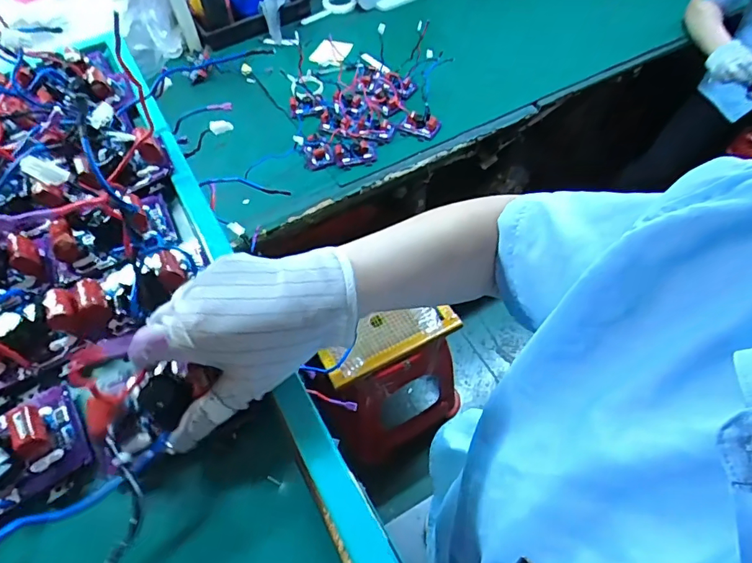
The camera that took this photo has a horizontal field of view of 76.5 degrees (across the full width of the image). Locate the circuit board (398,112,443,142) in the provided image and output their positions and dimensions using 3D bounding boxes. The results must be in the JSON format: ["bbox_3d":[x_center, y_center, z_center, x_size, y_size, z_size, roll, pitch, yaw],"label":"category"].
[{"bbox_3d":[0.106,-0.384,1.179,0.102,0.039,0.059,15,59,15],"label":"circuit board"}]

